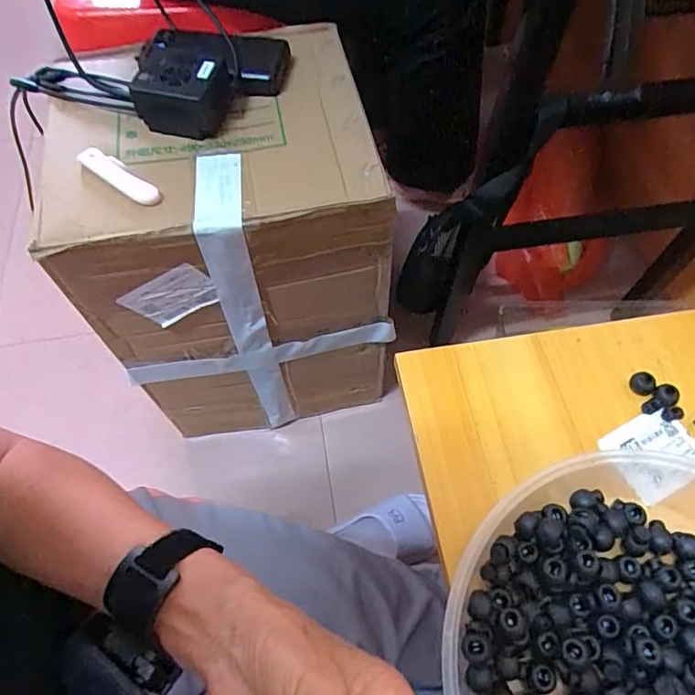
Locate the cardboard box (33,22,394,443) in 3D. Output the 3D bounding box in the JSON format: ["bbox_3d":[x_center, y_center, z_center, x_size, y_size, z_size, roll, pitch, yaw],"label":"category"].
[{"bbox_3d":[-0.133,-0.124,0.731,0.328,0.479,0.289,-9,61,-3],"label":"cardboard box"}]

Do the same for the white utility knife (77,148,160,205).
[{"bbox_3d":[-0.215,-0.163,0.490,0.089,0.011,0.023,35,68,19],"label":"white utility knife"}]

